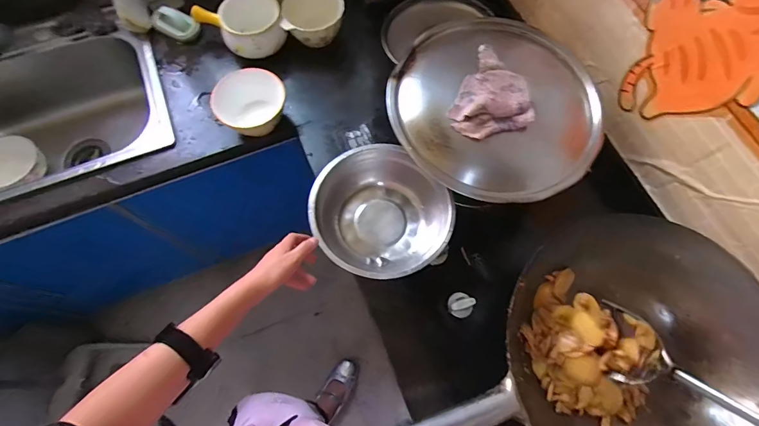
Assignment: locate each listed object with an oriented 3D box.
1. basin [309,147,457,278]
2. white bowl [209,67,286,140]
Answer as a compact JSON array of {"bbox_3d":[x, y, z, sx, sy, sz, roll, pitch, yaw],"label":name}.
[{"bbox_3d":[-0.002,0.008,0.646,0.207,0.083,0.220,0,69,-1],"label":"basin"},{"bbox_3d":[-0.240,-0.203,0.726,0.130,0.090,0.103,-27,72,-11],"label":"white bowl"}]

